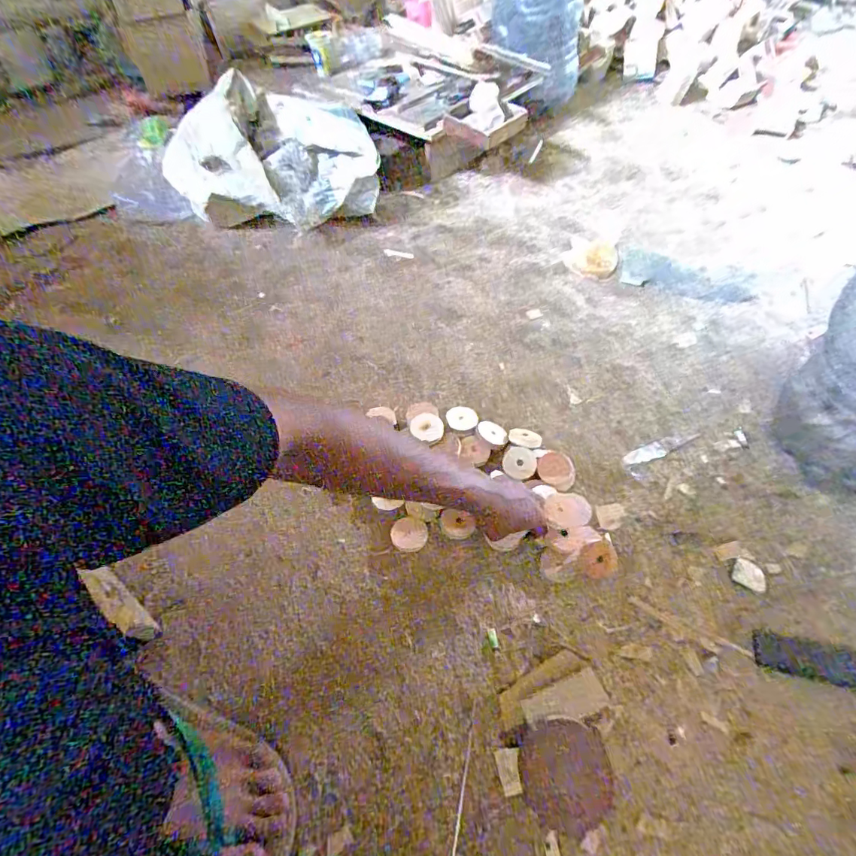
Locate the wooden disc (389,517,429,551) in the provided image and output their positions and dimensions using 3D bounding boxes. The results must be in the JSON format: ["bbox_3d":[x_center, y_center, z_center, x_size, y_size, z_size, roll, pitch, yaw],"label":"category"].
[{"bbox_3d":[-0.027,0.149,0.679,0.051,0.012,0.047,-2,52,2],"label":"wooden disc"}]

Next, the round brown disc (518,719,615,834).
[{"bbox_3d":[0.145,0.362,0.505,0.091,0.010,0.091,-2,52,2],"label":"round brown disc"}]

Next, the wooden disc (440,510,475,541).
[{"bbox_3d":[0.041,0.137,0.684,0.049,0.011,0.040,4,52,7],"label":"wooden disc"}]

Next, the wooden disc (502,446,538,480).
[{"bbox_3d":[0.141,0.054,0.746,0.052,0.005,0.054,-2,67,5],"label":"wooden disc"}]

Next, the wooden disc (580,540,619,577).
[{"bbox_3d":[0.232,0.177,0.650,0.048,0.008,0.047,-2,52,2],"label":"wooden disc"}]

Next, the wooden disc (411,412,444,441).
[{"bbox_3d":[0.000,-0.001,0.757,0.054,0.007,0.044,-11,80,-19],"label":"wooden disc"}]

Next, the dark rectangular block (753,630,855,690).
[{"bbox_3d":[0.458,0.271,0.557,0.142,0.008,0.045,11,53,12],"label":"dark rectangular block"}]

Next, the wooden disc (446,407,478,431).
[{"bbox_3d":[0.054,-0.016,0.776,0.049,0.004,0.044,-5,63,-5],"label":"wooden disc"}]

